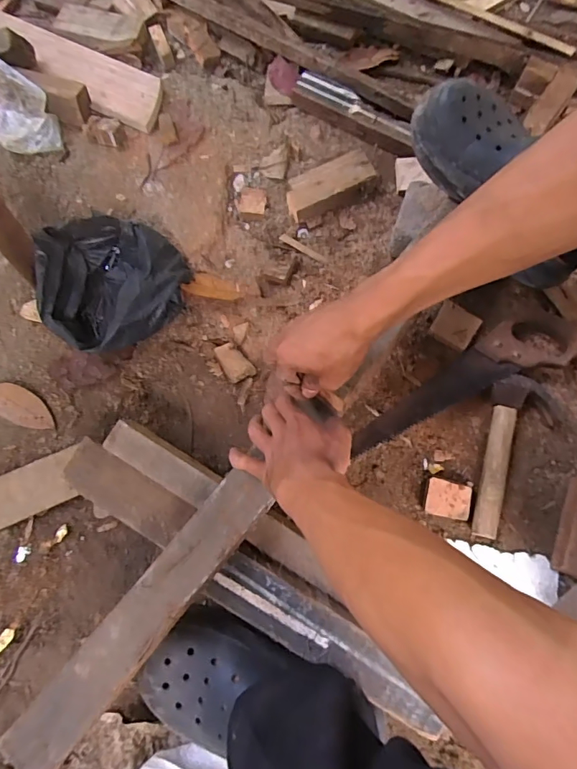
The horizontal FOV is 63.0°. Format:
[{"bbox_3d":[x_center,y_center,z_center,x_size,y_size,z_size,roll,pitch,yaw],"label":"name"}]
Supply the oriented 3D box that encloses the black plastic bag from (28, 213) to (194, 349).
[{"bbox_3d":[-0.258,-0.145,0.661,0.199,0.094,0.198,27,72,10],"label":"black plastic bag"}]

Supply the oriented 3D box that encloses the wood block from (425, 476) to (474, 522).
[{"bbox_3d":[0.206,0.148,0.606,0.054,0.022,0.045,12,74,3],"label":"wood block"}]

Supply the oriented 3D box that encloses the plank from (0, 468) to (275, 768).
[{"bbox_3d":[-0.134,0.219,0.455,0.055,0.022,0.309,38,73,10],"label":"plank"}]

